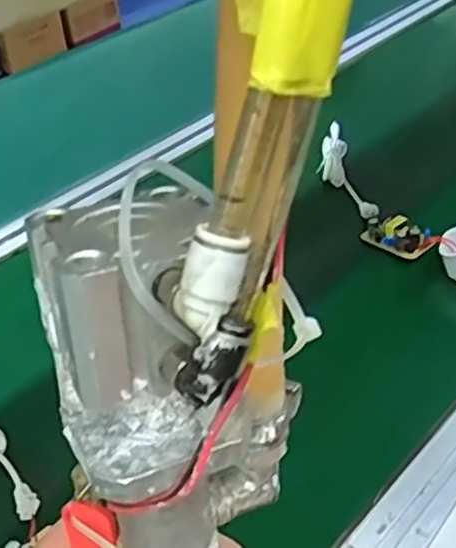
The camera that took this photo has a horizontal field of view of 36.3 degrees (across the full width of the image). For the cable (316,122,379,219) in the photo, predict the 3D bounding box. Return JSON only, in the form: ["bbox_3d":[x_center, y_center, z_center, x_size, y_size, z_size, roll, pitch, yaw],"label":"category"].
[{"bbox_3d":[0.116,-0.114,0.732,0.039,0.022,0.180,-5,39,-3],"label":"cable"}]

